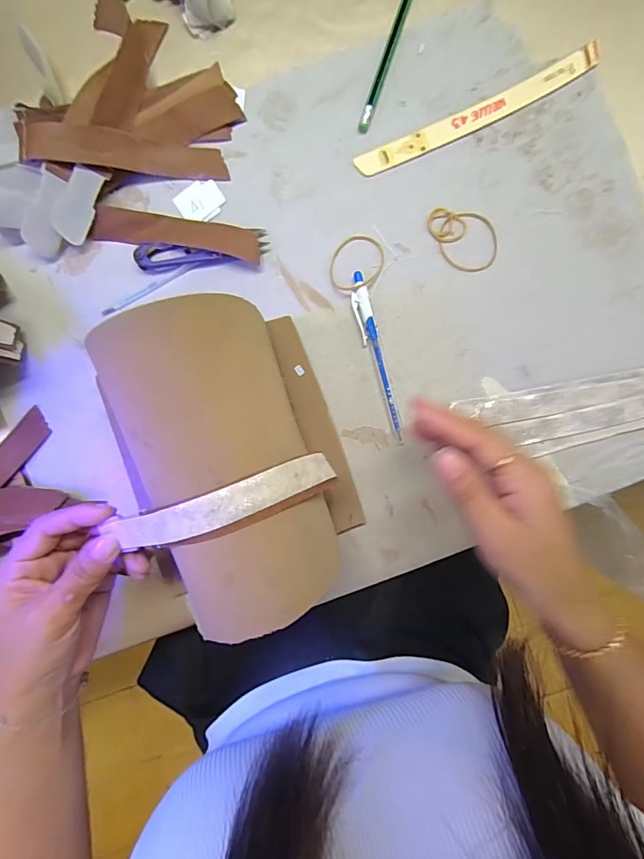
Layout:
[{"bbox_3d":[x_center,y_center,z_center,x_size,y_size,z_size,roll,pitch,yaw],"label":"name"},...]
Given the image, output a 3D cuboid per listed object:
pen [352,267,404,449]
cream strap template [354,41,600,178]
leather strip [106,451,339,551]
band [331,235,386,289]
[{"bbox_3d":[0.043,-0.055,0.345,0.014,0.007,0.137,-14,93,-1],"label":"pen"},{"bbox_3d":[0.123,-0.247,0.340,0.204,0.004,0.020,-26,93,0],"label":"cream strap template"},{"bbox_3d":[-0.049,0.040,0.241,0.127,0.039,0.025,-17,93,-16],"label":"leather strip"},{"bbox_3d":[0.028,-0.132,0.342,0.042,0.004,0.043,0,91,0],"label":"band"}]

